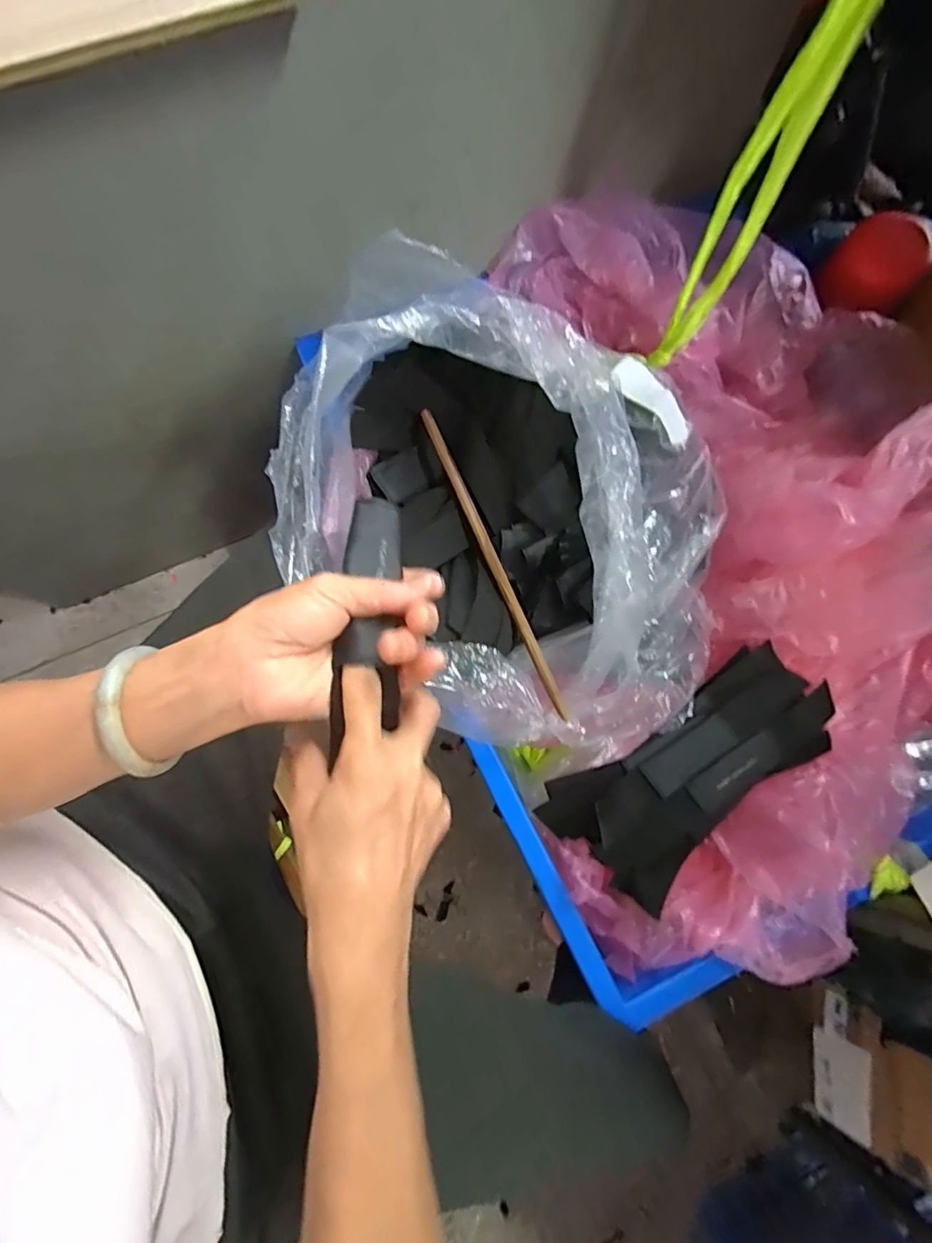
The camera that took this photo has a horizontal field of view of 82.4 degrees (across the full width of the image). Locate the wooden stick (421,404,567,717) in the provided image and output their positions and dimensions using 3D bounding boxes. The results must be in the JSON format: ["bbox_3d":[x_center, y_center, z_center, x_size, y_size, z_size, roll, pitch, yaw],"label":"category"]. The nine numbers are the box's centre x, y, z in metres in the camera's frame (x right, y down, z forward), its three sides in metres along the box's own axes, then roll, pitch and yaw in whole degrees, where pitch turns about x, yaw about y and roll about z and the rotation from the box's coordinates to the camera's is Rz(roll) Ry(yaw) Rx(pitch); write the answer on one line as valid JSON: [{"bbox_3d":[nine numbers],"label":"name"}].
[{"bbox_3d":[0.025,-0.069,0.532,0.015,0.015,0.346,-21,78,-7],"label":"wooden stick"}]

